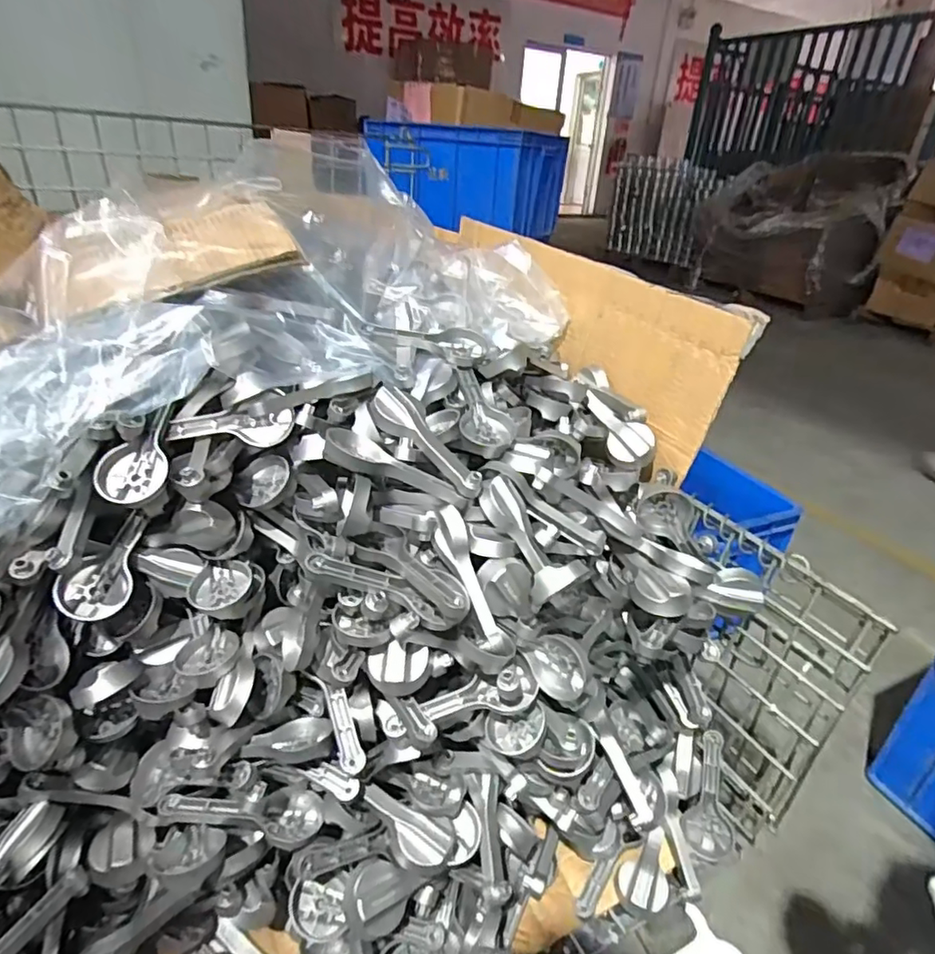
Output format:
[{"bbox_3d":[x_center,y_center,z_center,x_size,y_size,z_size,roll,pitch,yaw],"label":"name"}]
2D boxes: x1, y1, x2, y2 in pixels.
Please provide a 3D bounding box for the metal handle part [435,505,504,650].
[{"bbox_3d":[0.001,0.089,0.528,0.024,0.019,0.130,-15,76,-30],"label":"metal handle part"}]

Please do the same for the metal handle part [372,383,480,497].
[{"bbox_3d":[-0.041,-0.034,0.557,0.138,0.020,0.046,44,41,12],"label":"metal handle part"}]

